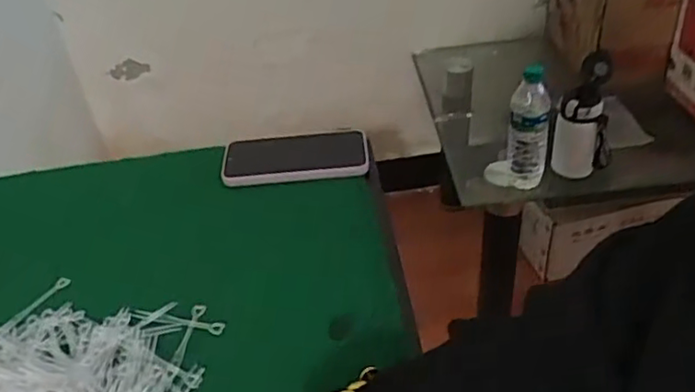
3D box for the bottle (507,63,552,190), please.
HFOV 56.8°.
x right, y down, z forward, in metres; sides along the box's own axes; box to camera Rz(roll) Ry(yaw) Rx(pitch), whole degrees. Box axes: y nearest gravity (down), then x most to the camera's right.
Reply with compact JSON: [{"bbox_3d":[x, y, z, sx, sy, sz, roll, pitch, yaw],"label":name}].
[{"bbox_3d":[0.317,-0.120,1.120,0.066,0.230,0.069,7,40,17],"label":"bottle"}]

